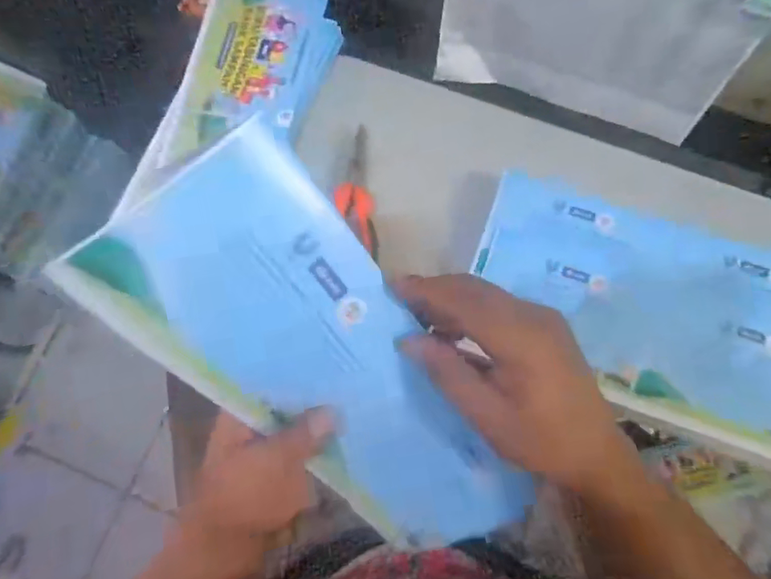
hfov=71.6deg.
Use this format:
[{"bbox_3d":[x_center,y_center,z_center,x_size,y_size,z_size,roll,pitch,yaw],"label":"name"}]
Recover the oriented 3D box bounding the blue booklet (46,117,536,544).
[{"bbox_3d":[-0.019,0.056,0.293,0.107,0.022,0.284,-34,121,6],"label":"blue booklet"}]

